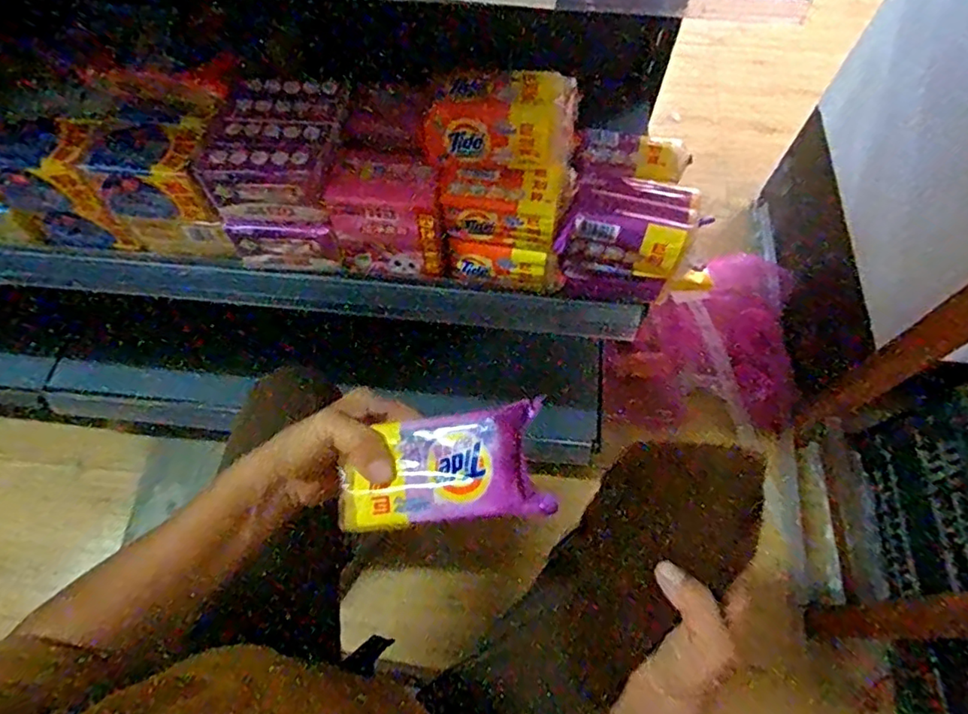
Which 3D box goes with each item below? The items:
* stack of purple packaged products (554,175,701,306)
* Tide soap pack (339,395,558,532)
[{"bbox_3d":[0.135,-0.107,0.577,0.117,0.136,0.076,17,64,8],"label":"stack of purple packaged products"},{"bbox_3d":[-0.027,0.069,0.362,0.124,0.030,0.064,-15,75,12],"label":"Tide soap pack"}]

